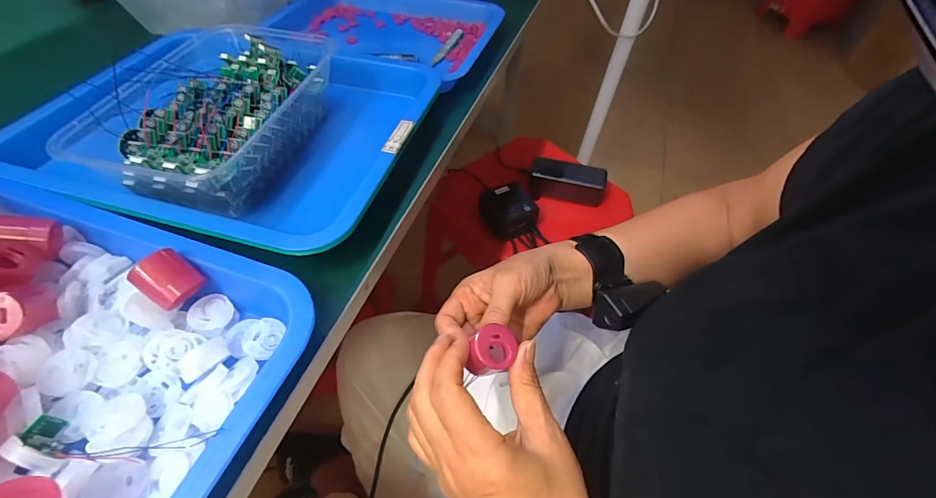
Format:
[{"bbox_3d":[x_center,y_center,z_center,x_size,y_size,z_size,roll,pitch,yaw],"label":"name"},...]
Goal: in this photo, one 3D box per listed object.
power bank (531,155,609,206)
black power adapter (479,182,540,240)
[{"bbox_3d":[0.170,-0.117,0.681,0.126,0.053,0.049,8,52,4],"label":"power bank"},{"bbox_3d":[0.061,-0.061,0.635,0.090,0.038,0.080,-18,55,-16],"label":"black power adapter"}]

